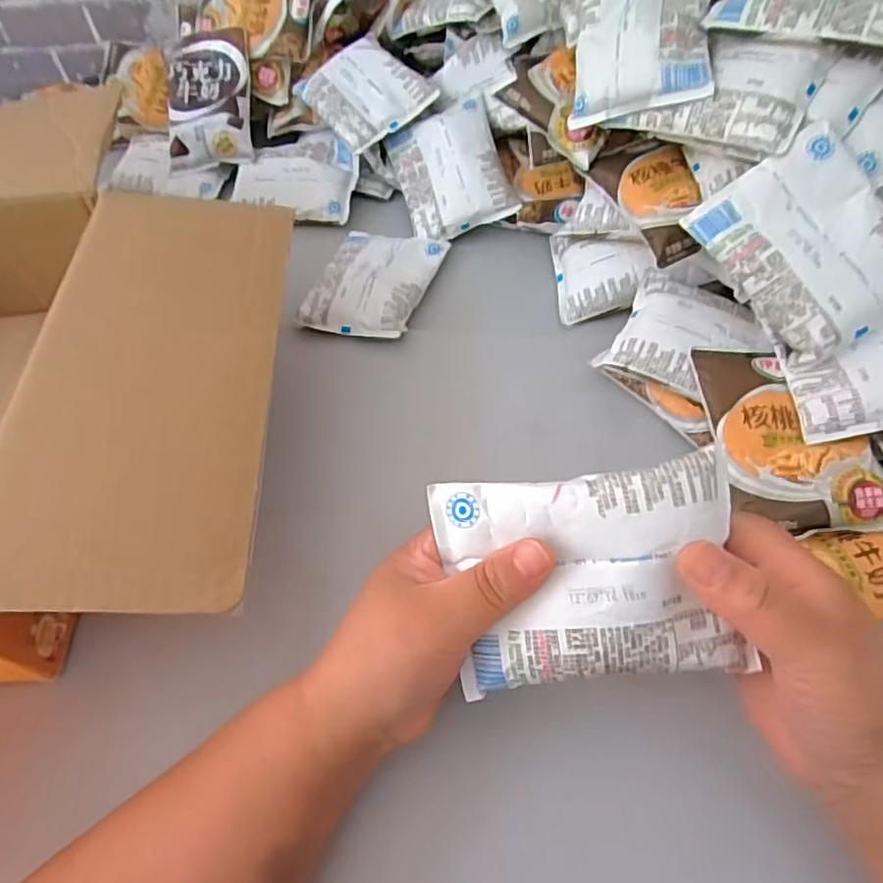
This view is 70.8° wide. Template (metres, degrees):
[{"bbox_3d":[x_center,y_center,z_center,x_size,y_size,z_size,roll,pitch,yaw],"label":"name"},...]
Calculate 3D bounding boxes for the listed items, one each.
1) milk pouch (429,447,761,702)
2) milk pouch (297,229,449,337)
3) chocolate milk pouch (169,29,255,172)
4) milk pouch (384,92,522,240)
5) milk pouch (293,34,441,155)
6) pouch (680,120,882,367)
[{"bbox_3d":[0.064,0.059,0.270,0.124,0.018,0.093,-8,89,11],"label":"milk pouch"},{"bbox_3d":[-0.055,-0.137,0.517,0.089,0.016,0.123,11,57,12],"label":"milk pouch"},{"bbox_3d":[-0.227,-0.333,0.603,0.084,0.024,0.118,-1,94,5],"label":"chocolate milk pouch"},{"bbox_3d":[0.009,-0.244,0.566,0.094,0.027,0.121,-21,77,16],"label":"milk pouch"},{"bbox_3d":[-0.072,-0.330,0.587,0.095,0.023,0.115,-39,73,-1],"label":"milk pouch"},{"bbox_3d":[0.229,-0.117,0.384,0.092,0.021,0.123,-34,79,11],"label":"pouch"}]

